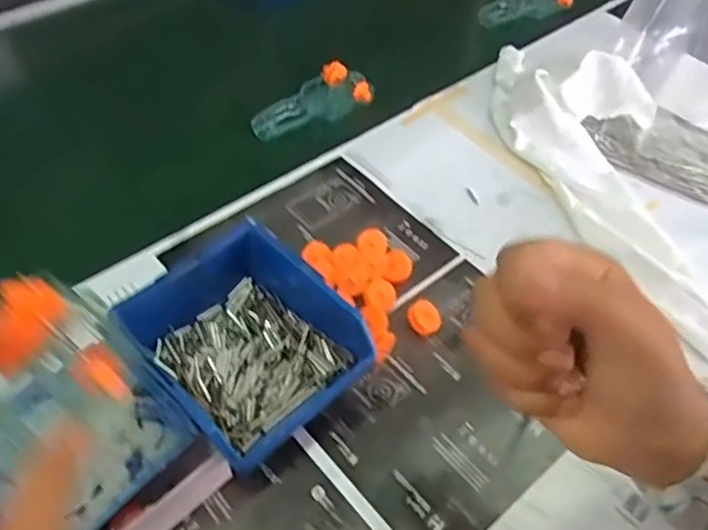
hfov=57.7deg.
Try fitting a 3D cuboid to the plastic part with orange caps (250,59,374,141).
[{"bbox_3d":[-0.044,-0.157,0.612,0.125,0.022,0.062,-28,56,-24],"label":"plastic part with orange caps"}]

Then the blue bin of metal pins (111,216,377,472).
[{"bbox_3d":[-0.067,0.051,0.398,0.114,0.064,0.132,-33,58,-27],"label":"blue bin of metal pins"}]

